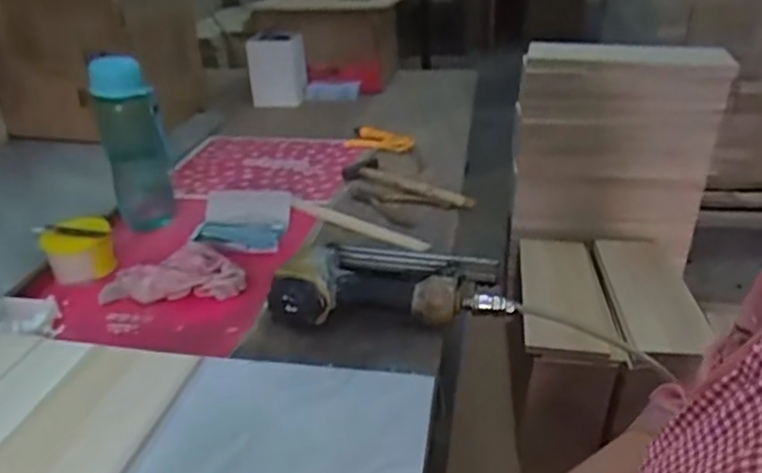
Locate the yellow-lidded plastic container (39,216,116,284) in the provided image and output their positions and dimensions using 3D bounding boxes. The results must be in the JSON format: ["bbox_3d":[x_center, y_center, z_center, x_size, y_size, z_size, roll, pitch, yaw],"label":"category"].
[{"bbox_3d":[-0.377,0.019,0.776,0.080,0.062,0.073,-16,32,-27],"label":"yellow-lidded plastic container"}]

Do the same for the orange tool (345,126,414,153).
[{"bbox_3d":[0.000,-0.182,1.154,0.123,0.021,0.060,8,29,15],"label":"orange tool"}]

